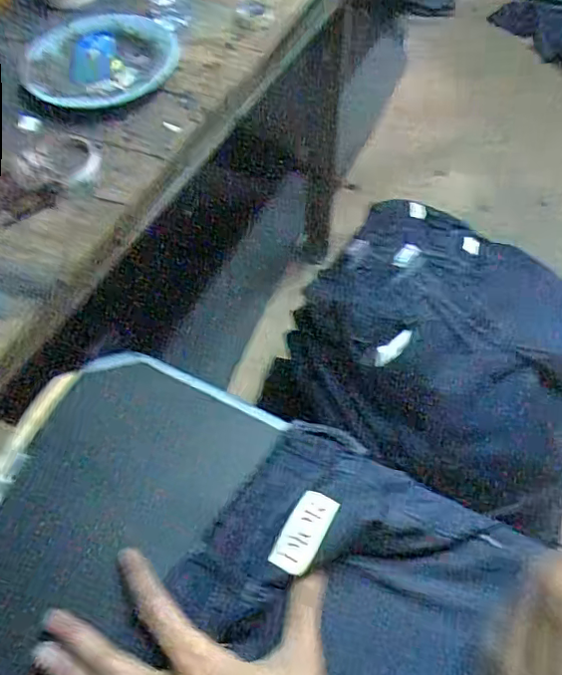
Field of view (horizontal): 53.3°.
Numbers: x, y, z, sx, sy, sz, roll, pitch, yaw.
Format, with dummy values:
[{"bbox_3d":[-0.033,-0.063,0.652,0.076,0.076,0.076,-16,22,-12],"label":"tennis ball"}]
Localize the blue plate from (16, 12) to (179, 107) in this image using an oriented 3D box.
[{"bbox_3d":[-0.243,-0.383,0.758,0.193,0.022,0.215,-4,58,-2],"label":"blue plate"}]

